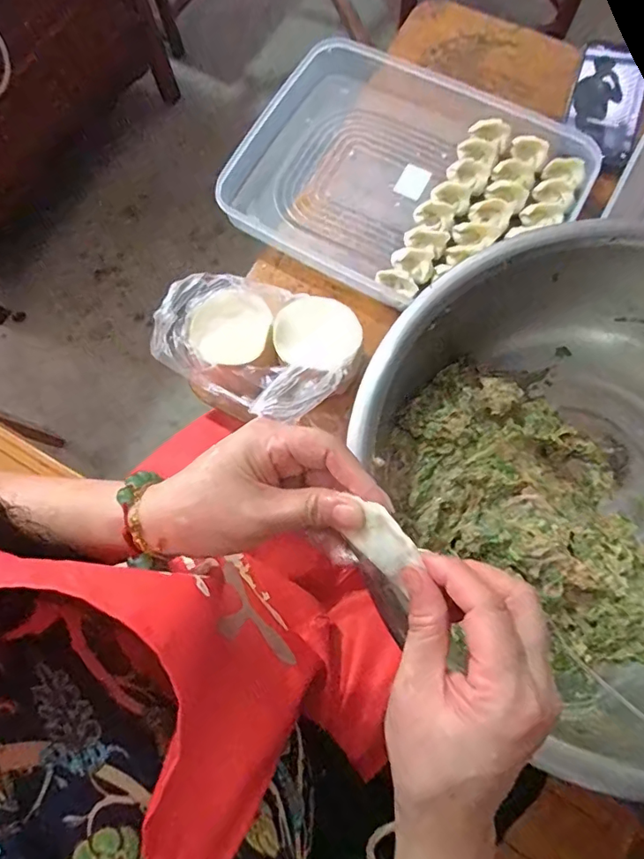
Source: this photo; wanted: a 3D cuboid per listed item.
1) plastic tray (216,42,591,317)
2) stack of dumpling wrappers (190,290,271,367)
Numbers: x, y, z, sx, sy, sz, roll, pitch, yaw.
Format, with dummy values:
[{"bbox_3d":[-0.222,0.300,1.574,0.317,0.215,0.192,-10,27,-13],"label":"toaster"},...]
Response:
[{"bbox_3d":[0.087,-0.267,0.553,0.327,0.037,0.265,31,79,9],"label":"plastic tray"},{"bbox_3d":[-0.083,-0.090,0.459,0.073,0.018,0.063,0,92,7],"label":"stack of dumpling wrappers"}]

